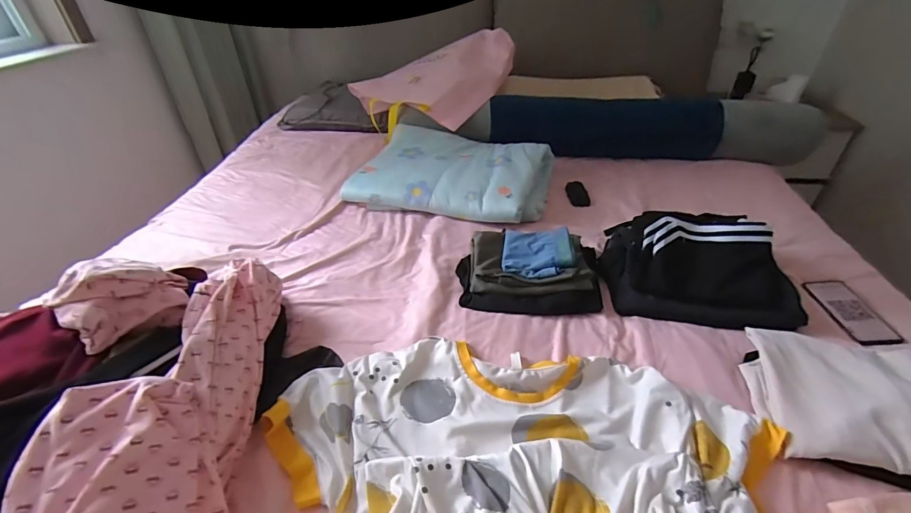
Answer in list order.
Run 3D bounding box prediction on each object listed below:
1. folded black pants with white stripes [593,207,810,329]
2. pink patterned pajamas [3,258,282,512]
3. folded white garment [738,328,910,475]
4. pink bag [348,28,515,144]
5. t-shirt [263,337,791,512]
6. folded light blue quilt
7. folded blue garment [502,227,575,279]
[{"bbox_3d":[0.473,0.000,0.841,0.329,0.119,0.262,8,39,13],"label":"folded black pants with white stripes"},{"bbox_3d":[-0.404,0.174,0.586,0.224,0.205,0.472,-8,38,-8],"label":"pink patterned pajamas"},{"bbox_3d":[0.596,0.204,0.615,0.289,0.069,0.231,5,38,9],"label":"folded white garment"},{"bbox_3d":[-0.054,-0.605,1.435,0.522,0.084,0.440,-39,60,-7],"label":"pink bag"},{"bbox_3d":[0.071,0.281,0.551,0.663,0.049,0.388,4,38,7],"label":"t-shirt"},{"bbox_3d":[-0.008,-0.239,1.199,0.531,0.105,0.347,12,40,17],"label":"folded light blue quilt"},{"bbox_3d":[0.169,-0.013,0.868,0.137,0.034,0.141,4,38,7],"label":"folded blue garment"}]

